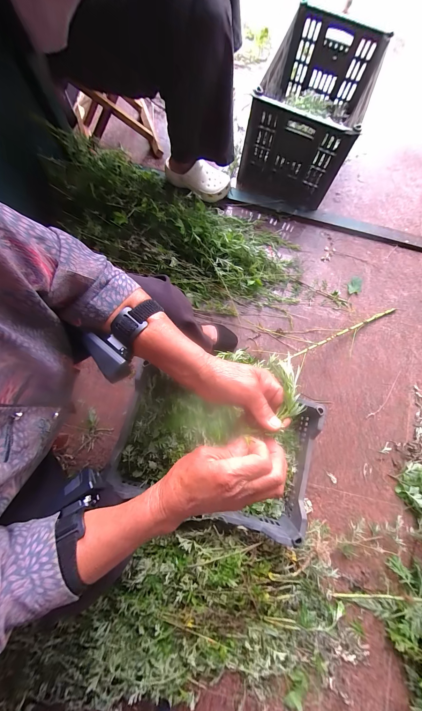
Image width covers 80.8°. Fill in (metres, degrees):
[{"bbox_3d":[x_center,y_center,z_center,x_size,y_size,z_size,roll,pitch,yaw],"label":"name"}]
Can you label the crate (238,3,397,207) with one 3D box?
[{"bbox_3d":[0.314,-0.769,0.821,0.298,0.308,0.393,23,79,2],"label":"crate"}]

